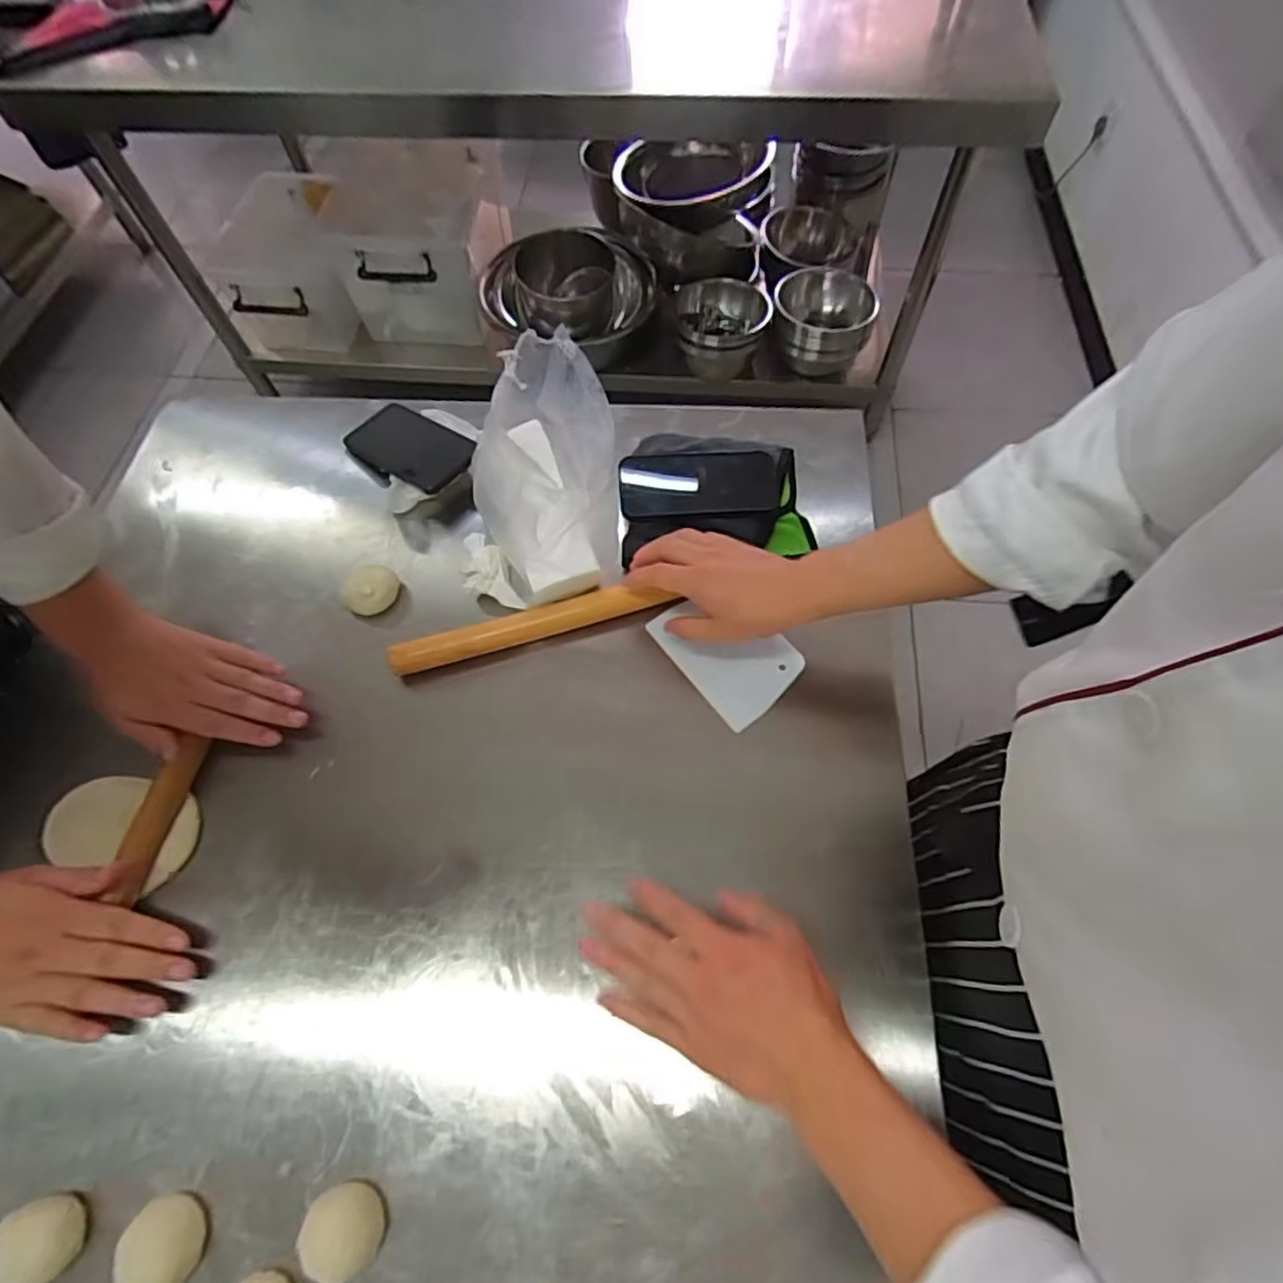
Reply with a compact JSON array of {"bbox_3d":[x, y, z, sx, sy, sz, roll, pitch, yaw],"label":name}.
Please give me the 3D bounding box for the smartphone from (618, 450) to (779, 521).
[{"bbox_3d":[0.057,-0.154,0.642,0.156,0.014,0.078,-4,61,-7],"label":"smartphone"}]

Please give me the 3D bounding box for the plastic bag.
[{"bbox_3d":[-0.093,-0.159,0.597,0.120,0.124,0.218,-17,64,-7],"label":"plastic bag"}]

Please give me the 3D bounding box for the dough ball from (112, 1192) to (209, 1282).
[{"bbox_3d":[-0.293,0.372,0.408,0.043,0.030,0.043,0,63,0],"label":"dough ball"}]

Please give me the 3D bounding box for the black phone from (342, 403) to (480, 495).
[{"bbox_3d":[-0.233,-0.201,0.681,0.151,0.013,0.076,30,71,25],"label":"black phone"}]

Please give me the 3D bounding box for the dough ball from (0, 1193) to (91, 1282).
[{"bbox_3d":[-0.369,0.369,0.407,0.037,0.034,0.045,-22,64,-9],"label":"dough ball"}]

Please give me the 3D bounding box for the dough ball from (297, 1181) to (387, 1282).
[{"bbox_3d":[-0.184,0.362,0.409,0.047,0.026,0.043,0,63,0],"label":"dough ball"}]

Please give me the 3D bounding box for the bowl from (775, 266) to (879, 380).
[{"bbox_3d":[0.408,-0.724,1.501,0.212,0.154,0.211,-1,63,2],"label":"bowl"}]

